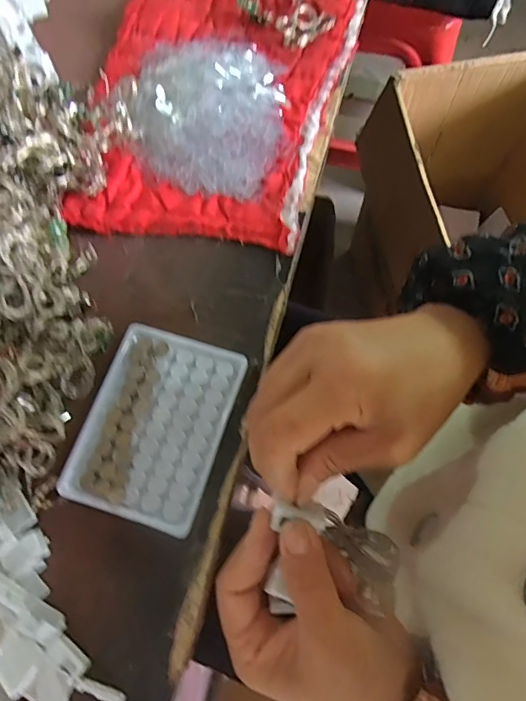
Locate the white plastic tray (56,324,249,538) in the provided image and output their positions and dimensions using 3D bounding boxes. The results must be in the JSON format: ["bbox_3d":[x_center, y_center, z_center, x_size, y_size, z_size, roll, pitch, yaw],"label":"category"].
[{"bbox_3d":[-0.077,0.051,0.334,0.097,0.013,0.130,17,72,7],"label":"white plastic tray"}]

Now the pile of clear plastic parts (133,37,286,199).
[{"bbox_3d":[-0.049,-0.219,0.418,0.130,0.023,0.168,4,71,2],"label":"pile of clear plastic parts"}]

